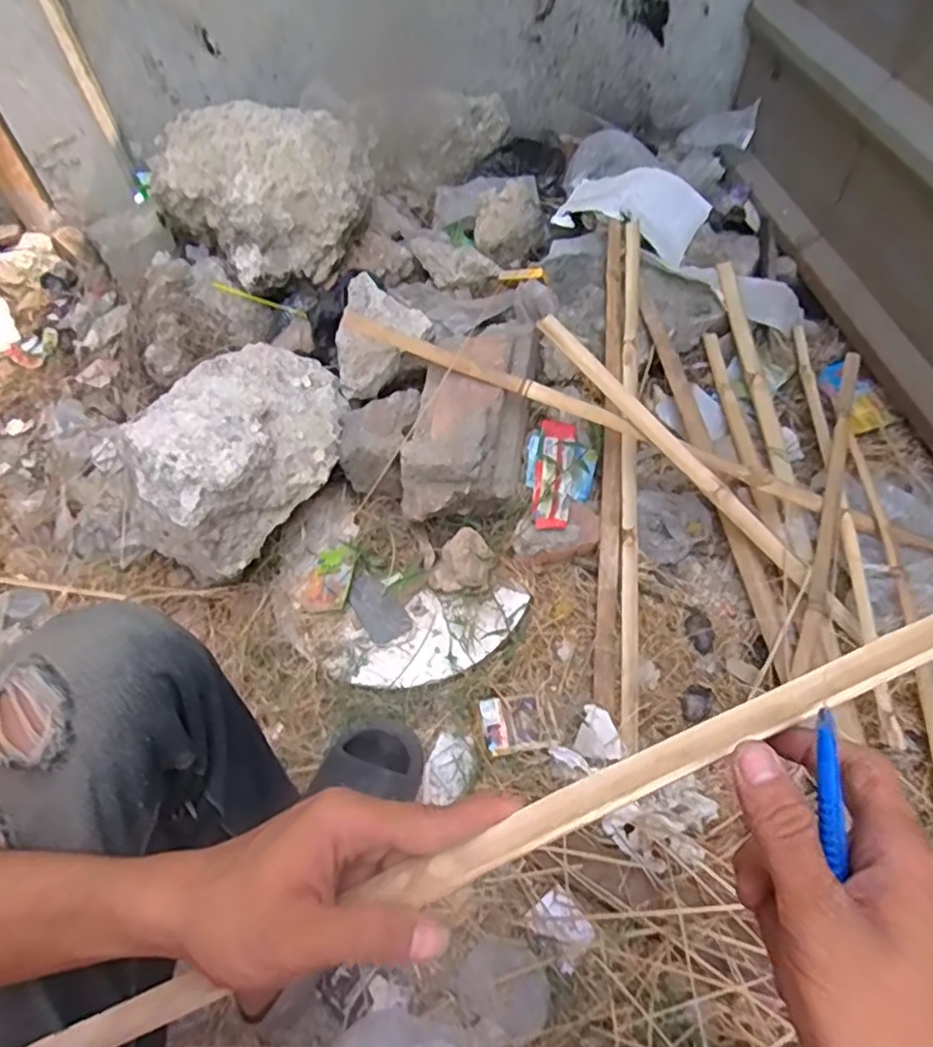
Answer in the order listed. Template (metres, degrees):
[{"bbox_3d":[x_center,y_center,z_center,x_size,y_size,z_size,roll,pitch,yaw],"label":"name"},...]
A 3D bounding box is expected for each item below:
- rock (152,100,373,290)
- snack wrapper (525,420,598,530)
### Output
[{"bbox_3d":[-0.374,-0.614,1.153,0.294,0.178,0.396,-40,62,-20],"label":"rock"},{"bbox_3d":[0.138,-0.071,0.980,0.107,0.025,0.202,10,58,12],"label":"snack wrapper"}]

